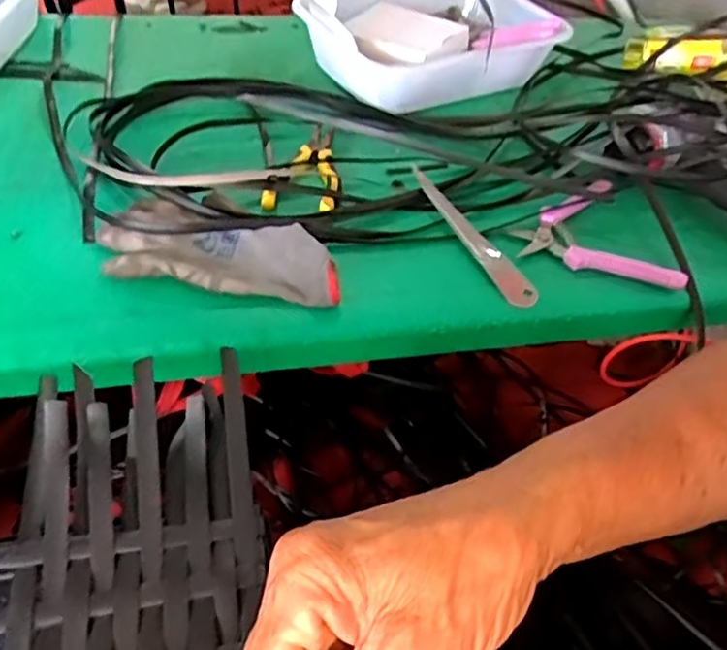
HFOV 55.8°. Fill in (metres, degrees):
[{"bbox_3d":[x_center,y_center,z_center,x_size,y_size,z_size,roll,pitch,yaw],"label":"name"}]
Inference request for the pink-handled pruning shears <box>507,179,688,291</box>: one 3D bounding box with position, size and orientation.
[{"bbox_3d":[0.194,-0.071,0.591,0.111,0.022,0.133,-11,50,-18],"label":"pink-handled pruning shears"}]

